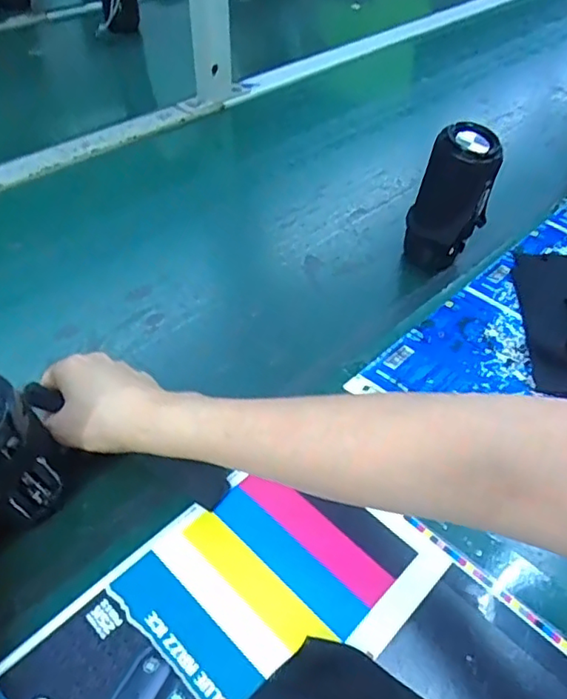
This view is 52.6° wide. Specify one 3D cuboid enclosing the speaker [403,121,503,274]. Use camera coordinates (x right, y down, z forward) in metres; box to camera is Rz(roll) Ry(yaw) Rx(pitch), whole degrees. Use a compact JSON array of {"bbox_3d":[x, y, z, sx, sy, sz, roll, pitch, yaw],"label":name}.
[{"bbox_3d":[0.174,-0.152,0.594,0.065,0.145,0.056,30,53,23],"label":"speaker"}]

